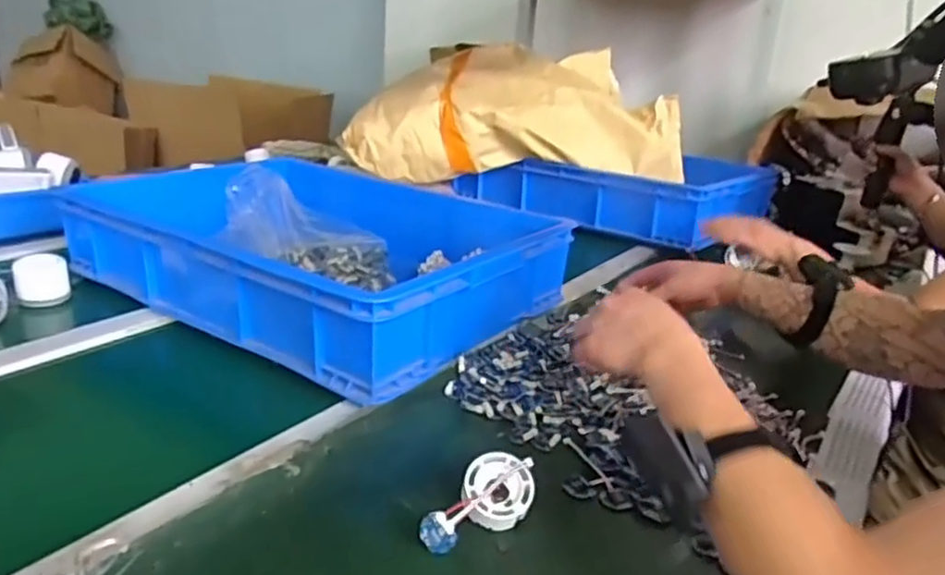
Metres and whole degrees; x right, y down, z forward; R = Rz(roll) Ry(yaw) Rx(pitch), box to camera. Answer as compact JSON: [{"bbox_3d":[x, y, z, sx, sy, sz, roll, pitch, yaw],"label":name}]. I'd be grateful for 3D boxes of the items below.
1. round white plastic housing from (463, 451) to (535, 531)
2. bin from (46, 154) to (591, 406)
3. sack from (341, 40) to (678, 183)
[{"bbox_3d":[0.020,0.160,0.535,0.054,0.021,0.056,4,62,-8],"label":"round white plastic housing"},{"bbox_3d":[-0.194,-0.053,0.938,0.554,0.136,0.442,20,26,29],"label":"bin"},{"bbox_3d":[0.097,-0.334,1.389,0.654,0.259,0.293,8,21,6],"label":"sack"}]

